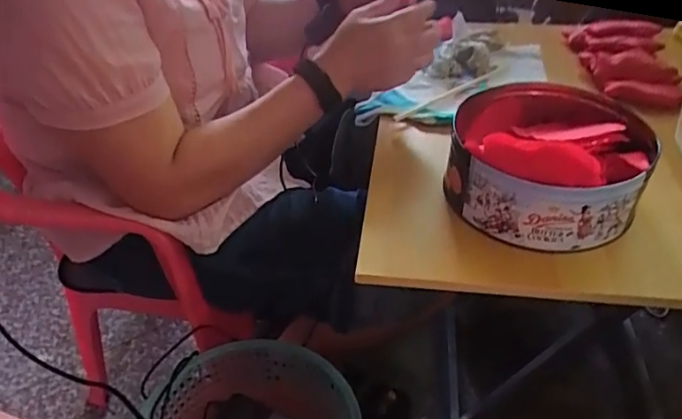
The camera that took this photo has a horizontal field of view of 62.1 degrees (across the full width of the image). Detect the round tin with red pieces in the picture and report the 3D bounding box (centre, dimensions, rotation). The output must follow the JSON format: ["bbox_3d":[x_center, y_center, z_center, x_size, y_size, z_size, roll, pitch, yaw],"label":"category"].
[{"bbox_3d":[0.199,-0.061,0.553,0.178,0.106,0.188,-2,40,1],"label":"round tin with red pieces"}]

